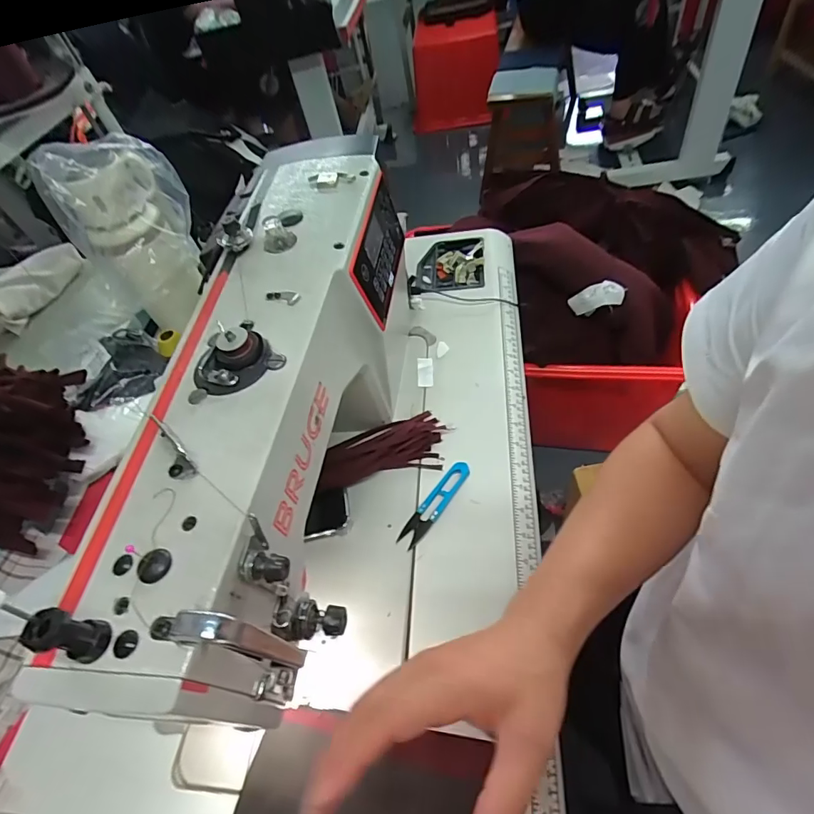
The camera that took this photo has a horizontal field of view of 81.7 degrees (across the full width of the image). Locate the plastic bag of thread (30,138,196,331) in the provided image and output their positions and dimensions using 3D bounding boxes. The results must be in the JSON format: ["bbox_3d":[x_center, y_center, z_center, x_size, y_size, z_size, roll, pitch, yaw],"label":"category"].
[{"bbox_3d":[-0.297,-0.196,0.528,0.072,0.200,0.102,4,55,16],"label":"plastic bag of thread"}]

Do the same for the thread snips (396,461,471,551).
[{"bbox_3d":[0.028,0.095,0.466,0.022,0.011,0.098,27,64,29],"label":"thread snips"}]

